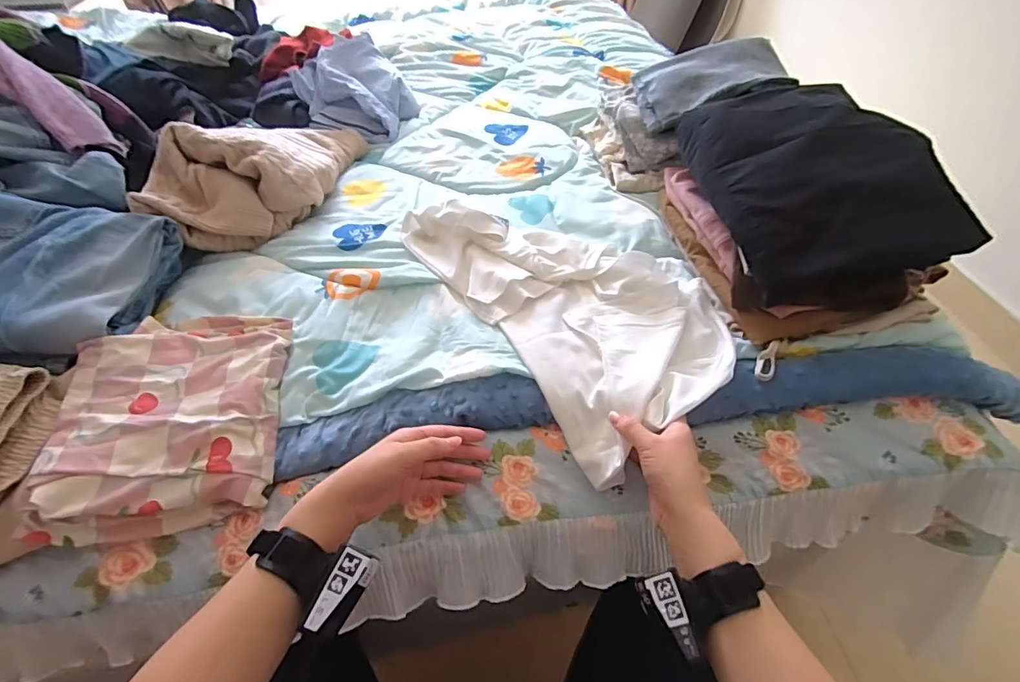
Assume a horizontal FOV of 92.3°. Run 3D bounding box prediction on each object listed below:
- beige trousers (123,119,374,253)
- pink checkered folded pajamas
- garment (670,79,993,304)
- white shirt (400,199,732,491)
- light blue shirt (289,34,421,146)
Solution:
[{"bbox_3d":[-0.411,-0.300,0.831,0.199,0.135,0.423,22,51,22],"label":"beige trousers"},{"bbox_3d":[-0.379,0.073,0.567,0.227,0.070,0.274,-9,47,-6],"label":"pink checkered folded pajamas"},{"bbox_3d":[0.379,-0.209,0.622,0.241,0.118,0.324,-4,46,-1],"label":"garment"},{"bbox_3d":[0.084,-0.074,0.666,0.272,0.082,0.467,-27,51,-21],"label":"white shirt"},{"bbox_3d":[-0.327,-0.540,1.056,0.222,0.125,0.257,-27,51,-21],"label":"light blue shirt"}]

